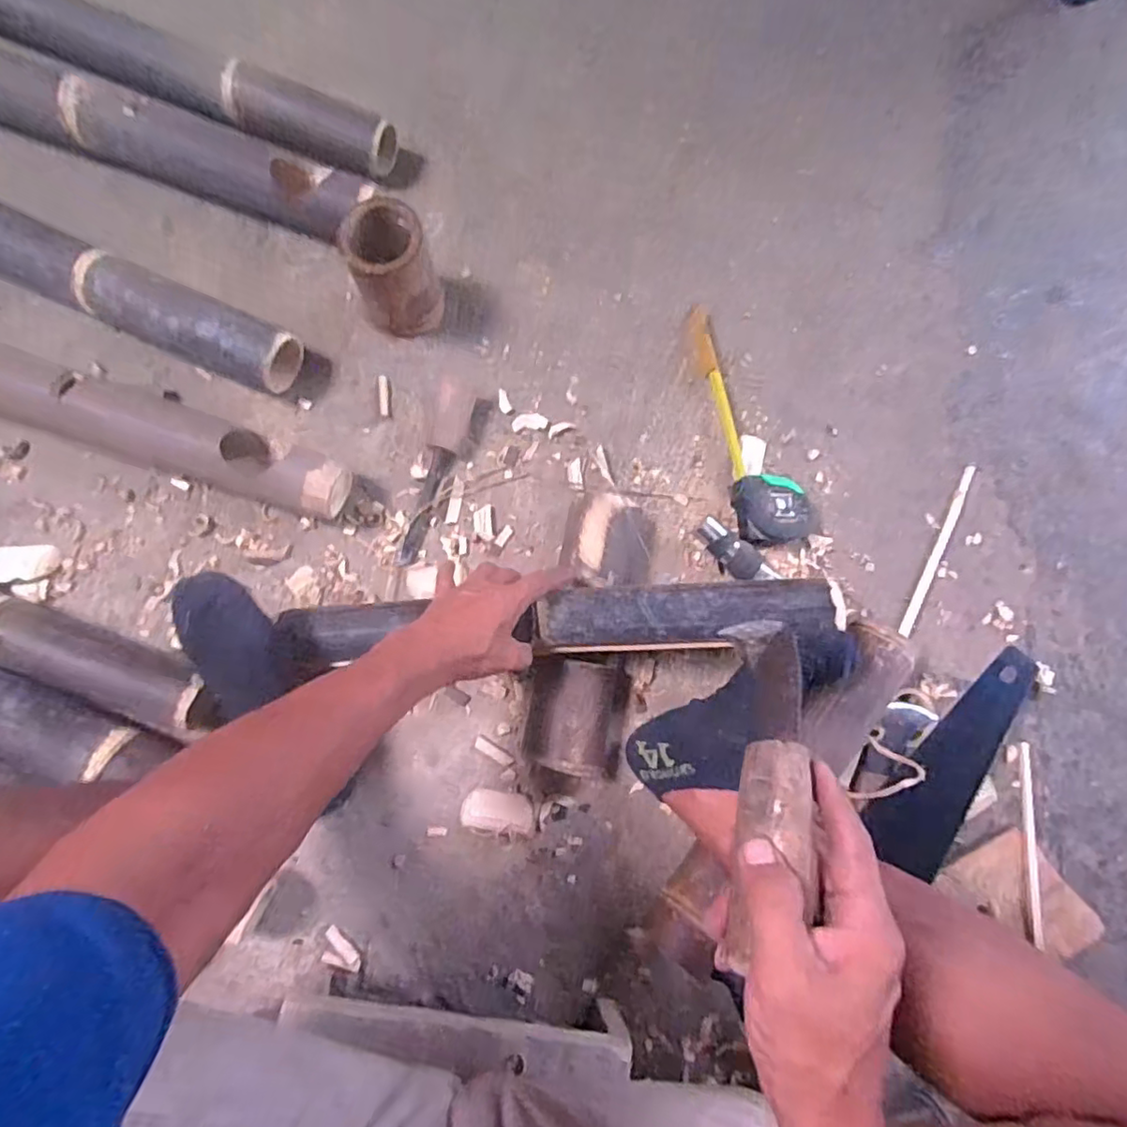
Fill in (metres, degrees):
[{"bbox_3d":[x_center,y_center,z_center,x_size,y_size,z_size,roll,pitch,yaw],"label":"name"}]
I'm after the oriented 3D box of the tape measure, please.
[{"bbox_3d":[0.226,-0.171,0.718,0.100,0.046,0.308,-8,79,-7],"label":"tape measure"}]

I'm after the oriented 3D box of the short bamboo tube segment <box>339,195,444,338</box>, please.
[{"bbox_3d":[-0.179,-0.307,0.662,0.080,0.140,0.074,1,78,-5],"label":"short bamboo tube segment"}]

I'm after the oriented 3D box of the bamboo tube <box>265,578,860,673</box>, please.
[{"bbox_3d":[-0.006,0.057,0.579,0.510,0.057,0.072,-3,77,1],"label":"bamboo tube"}]

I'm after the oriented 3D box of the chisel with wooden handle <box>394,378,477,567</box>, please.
[{"bbox_3d":[-0.142,-0.099,0.655,0.035,0.035,0.204,17,77,-2],"label":"chisel with wooden handle"}]

